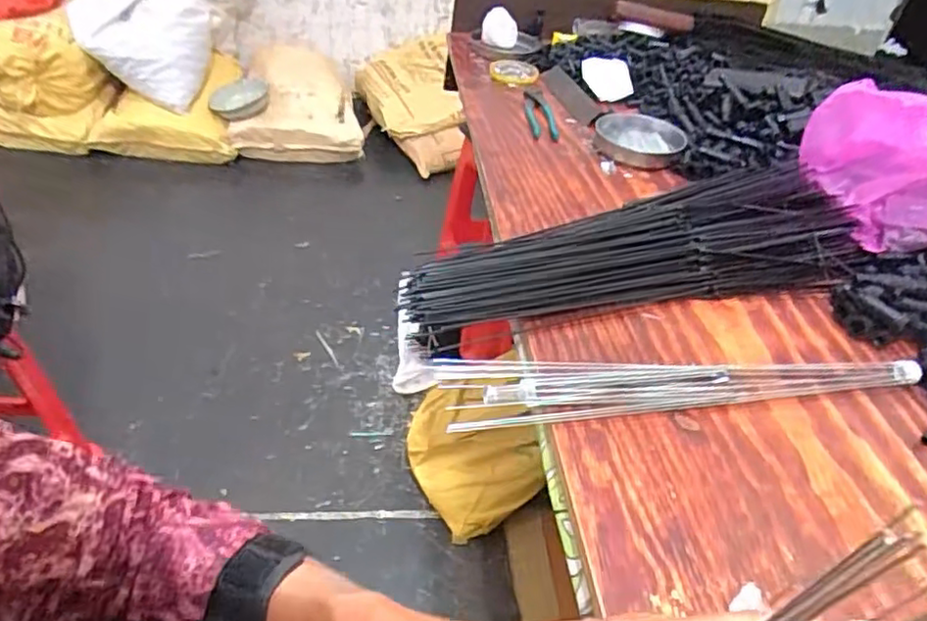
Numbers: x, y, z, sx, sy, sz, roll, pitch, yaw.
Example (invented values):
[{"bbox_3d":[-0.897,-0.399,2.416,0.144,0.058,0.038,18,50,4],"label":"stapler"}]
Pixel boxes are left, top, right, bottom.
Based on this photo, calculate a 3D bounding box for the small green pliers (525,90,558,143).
[{"bbox_3d":[0.118,-0.306,1.018,0.041,0.014,0.168,4,40,-6],"label":"small green pliers"}]

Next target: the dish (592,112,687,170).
[{"bbox_3d":[0.255,-0.248,0.955,0.127,0.033,0.136,5,40,-4],"label":"dish"}]

